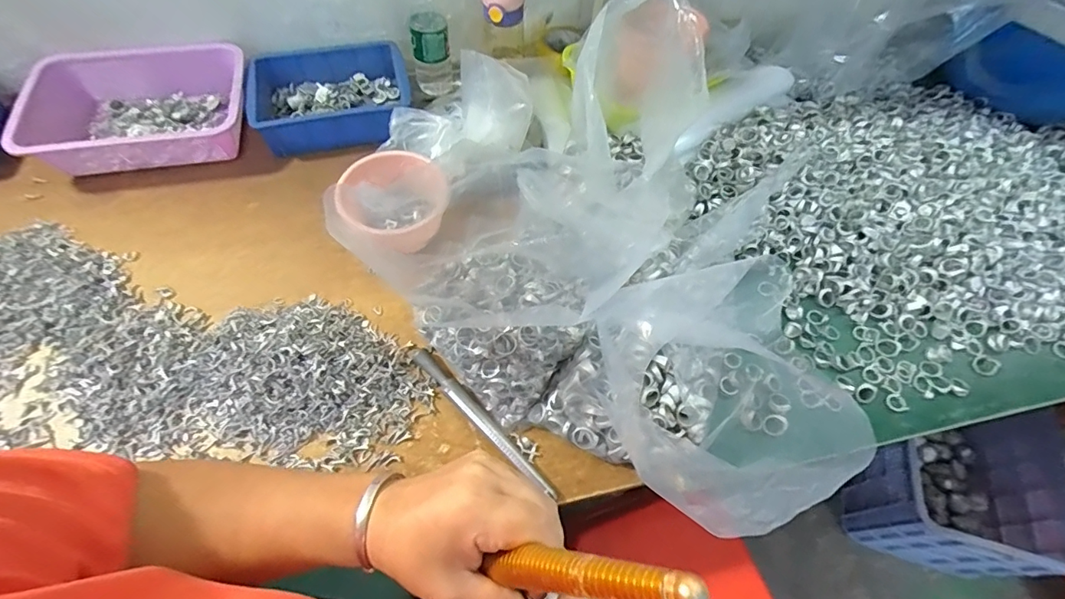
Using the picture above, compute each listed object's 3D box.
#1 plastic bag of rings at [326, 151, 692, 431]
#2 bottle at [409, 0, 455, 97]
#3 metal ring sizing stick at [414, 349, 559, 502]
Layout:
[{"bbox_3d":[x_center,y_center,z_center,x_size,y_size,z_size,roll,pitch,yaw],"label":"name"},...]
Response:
[{"bbox_3d":[0.001,-0.021,0.618,0.203,0.110,0.289,39,65,19],"label":"plastic bag of rings"},{"bbox_3d":[-0.176,-0.459,0.801,0.065,0.240,0.062,-6,60,-6],"label":"bottle"},{"bbox_3d":[-0.063,0.148,0.582,0.246,0.023,0.021,41,66,19],"label":"metal ring sizing stick"}]

